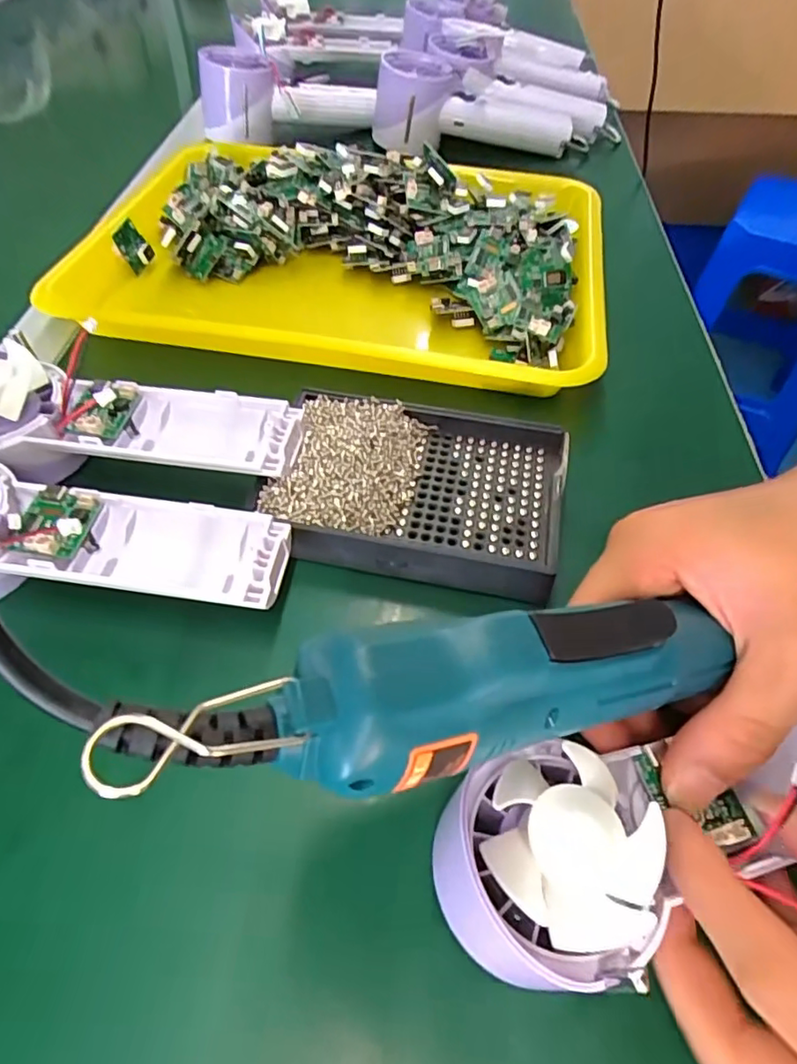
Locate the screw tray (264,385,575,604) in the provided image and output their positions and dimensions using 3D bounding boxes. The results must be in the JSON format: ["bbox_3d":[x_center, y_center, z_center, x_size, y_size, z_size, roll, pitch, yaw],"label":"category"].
[{"bbox_3d":[0.010,-0.021,0.275,0.129,0.023,0.089,10,53,6],"label":"screw tray"}]

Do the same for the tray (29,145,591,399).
[{"bbox_3d":[-0.033,-0.189,0.404,0.333,0.076,0.238,9,53,5],"label":"tray"}]

